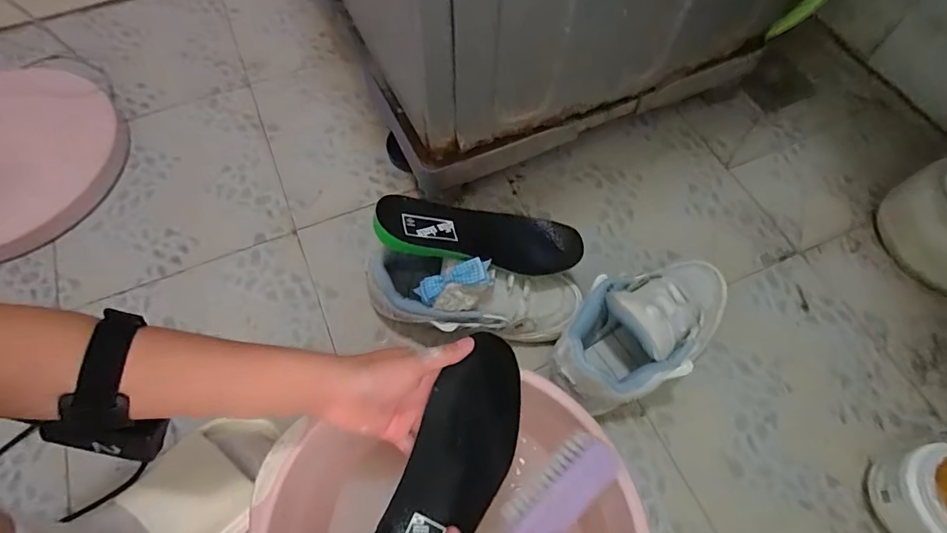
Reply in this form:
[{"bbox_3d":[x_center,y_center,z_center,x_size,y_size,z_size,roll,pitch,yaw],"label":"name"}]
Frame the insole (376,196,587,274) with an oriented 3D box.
[{"bbox_3d":[0.008,-0.035,0.535,0.231,0.033,0.074,7,61,-22],"label":"insole"}]

